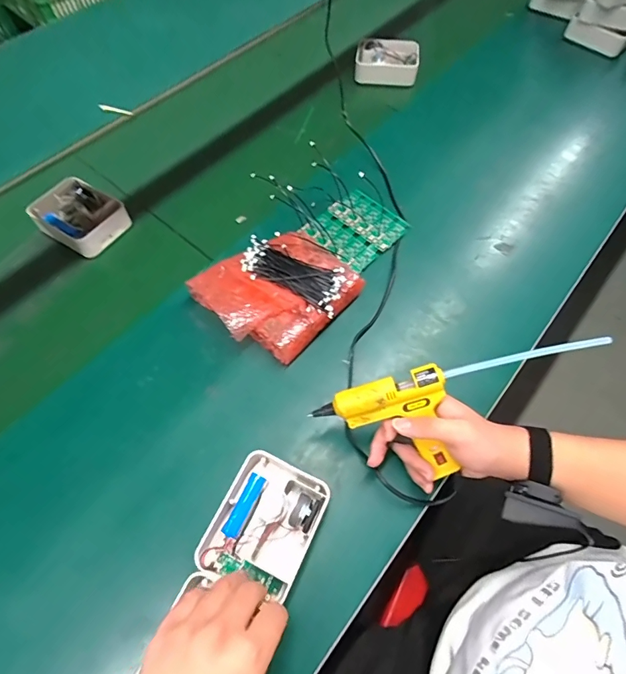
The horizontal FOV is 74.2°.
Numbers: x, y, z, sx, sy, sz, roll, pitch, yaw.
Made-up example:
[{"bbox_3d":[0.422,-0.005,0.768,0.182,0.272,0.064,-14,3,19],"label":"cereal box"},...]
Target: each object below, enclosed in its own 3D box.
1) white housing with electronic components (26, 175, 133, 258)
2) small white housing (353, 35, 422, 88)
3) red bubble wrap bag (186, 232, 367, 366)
[{"bbox_3d":[-0.372,-0.192,0.665,0.148,0.043,0.105,29,65,15],"label":"white housing with electronic components"},{"bbox_3d":[0.156,-0.584,0.875,0.125,0.049,0.103,6,61,3],"label":"small white housing"},{"bbox_3d":[-0.048,-0.066,0.583,0.171,0.060,0.184,41,68,19],"label":"red bubble wrap bag"}]

